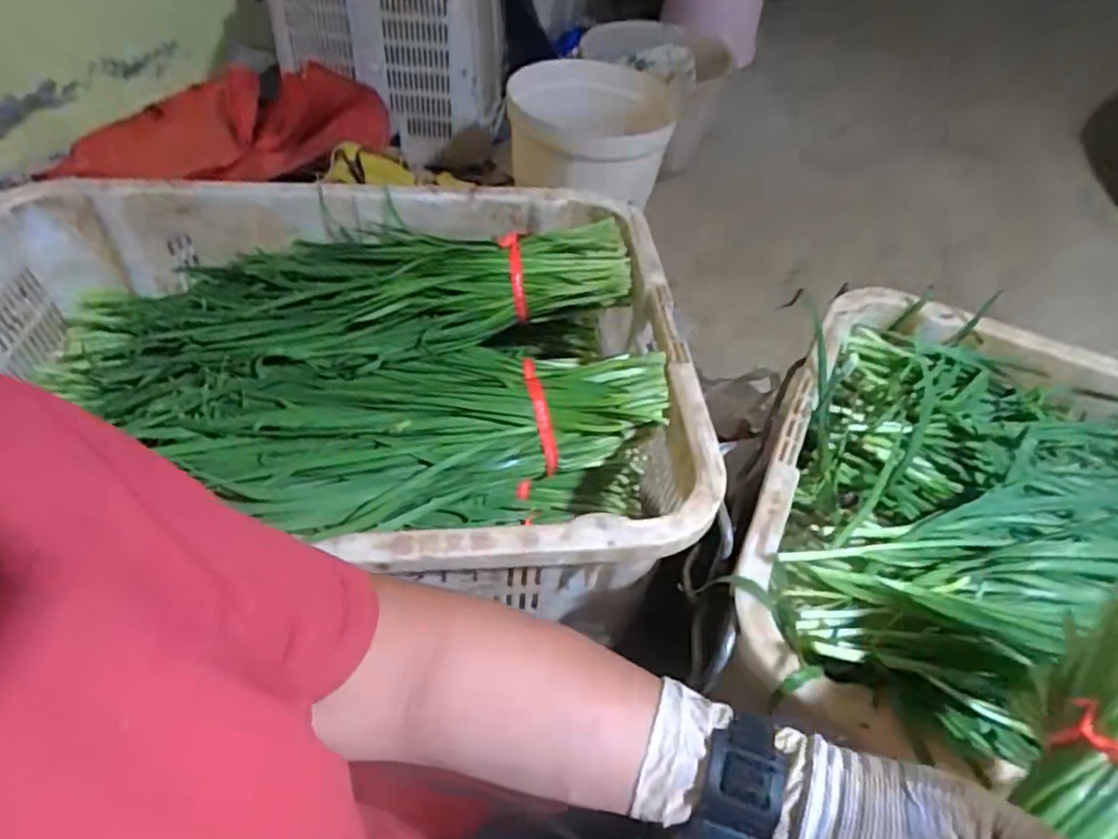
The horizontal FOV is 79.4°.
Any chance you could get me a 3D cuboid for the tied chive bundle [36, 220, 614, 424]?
[{"bbox_3d":[-0.198,-0.137,0.706,0.524,0.107,0.181,-8,51,-12],"label":"tied chive bundle"}]

